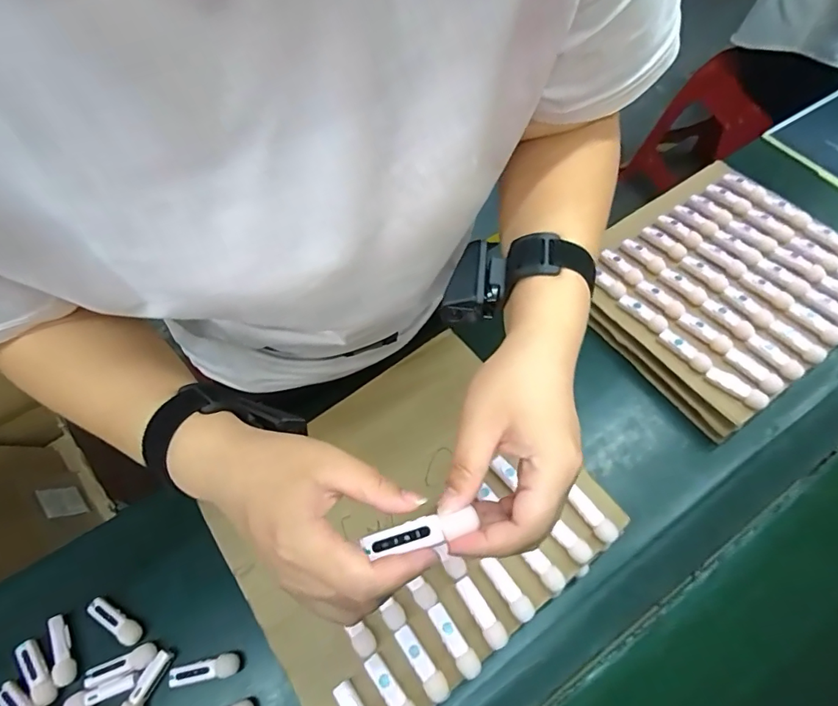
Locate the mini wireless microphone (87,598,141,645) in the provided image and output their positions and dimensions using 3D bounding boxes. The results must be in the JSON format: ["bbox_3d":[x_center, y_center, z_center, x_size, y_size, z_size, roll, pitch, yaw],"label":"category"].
[{"bbox_3d":[-0.315,0.278,0.491,0.065,0.011,0.020,28,67,13],"label":"mini wireless microphone"}]

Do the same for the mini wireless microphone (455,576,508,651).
[{"bbox_3d":[0.057,0.241,0.441,0.019,0.012,0.064,-31,68,-14],"label":"mini wireless microphone"}]

